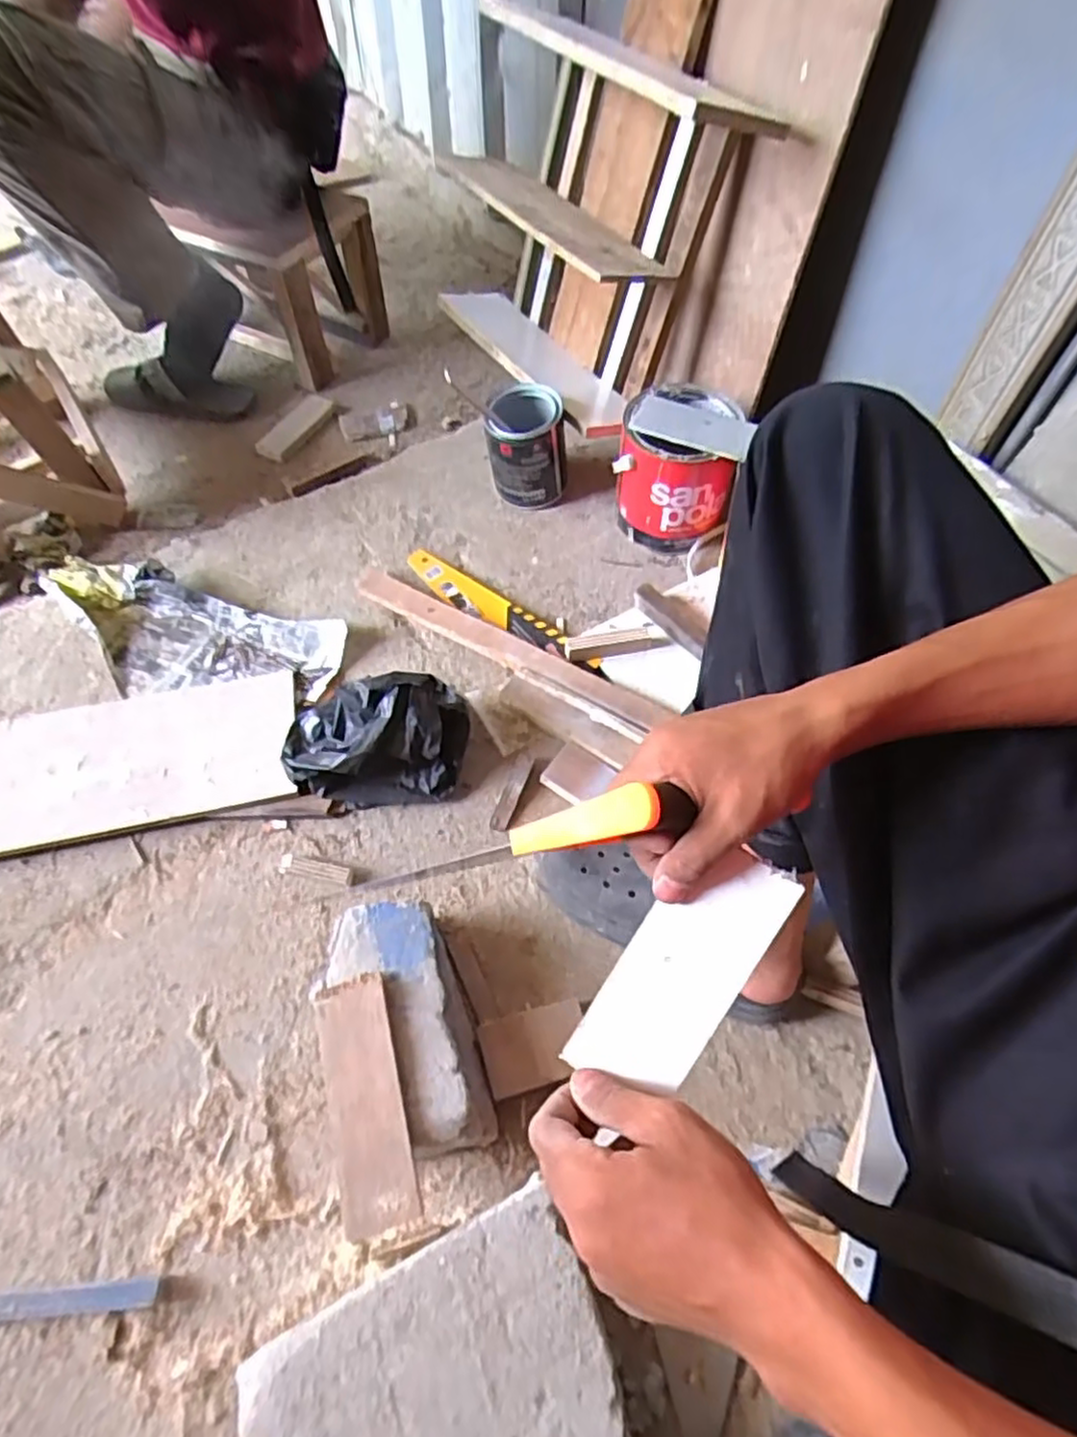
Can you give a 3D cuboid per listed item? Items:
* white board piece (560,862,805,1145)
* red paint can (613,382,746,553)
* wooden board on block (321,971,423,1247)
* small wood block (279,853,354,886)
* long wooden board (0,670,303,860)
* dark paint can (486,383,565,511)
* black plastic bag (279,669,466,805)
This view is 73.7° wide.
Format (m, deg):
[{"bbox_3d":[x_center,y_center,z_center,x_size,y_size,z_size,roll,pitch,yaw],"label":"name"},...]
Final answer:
[{"bbox_3d":[0.075,0.131,0.376,0.059,0.004,0.140,32,92,11],"label":"white board piece"},{"bbox_3d":[0.184,-0.341,0.981,0.146,0.157,0.164,7,58,3],"label":"red paint can"},{"bbox_3d":[-0.138,0.303,0.576,0.052,0.015,0.182,-14,59,-9],"label":"wooden board on block"},{"bbox_3d":[-0.231,0.157,0.748,0.077,0.011,0.022,11,59,6],"label":"small wood block"},{"bbox_3d":[-0.475,0.052,0.808,0.398,0.031,0.178,-11,59,-8],"label":"long wooden board"},{"bbox_3d":[-0.017,-0.375,1.013,0.109,0.139,0.103,0,58,-1],"label":"dark paint can"},{"bbox_3d":[-0.178,0.018,0.788,0.197,0.098,0.129,-4,58,-4],"label":"black plastic bag"}]

